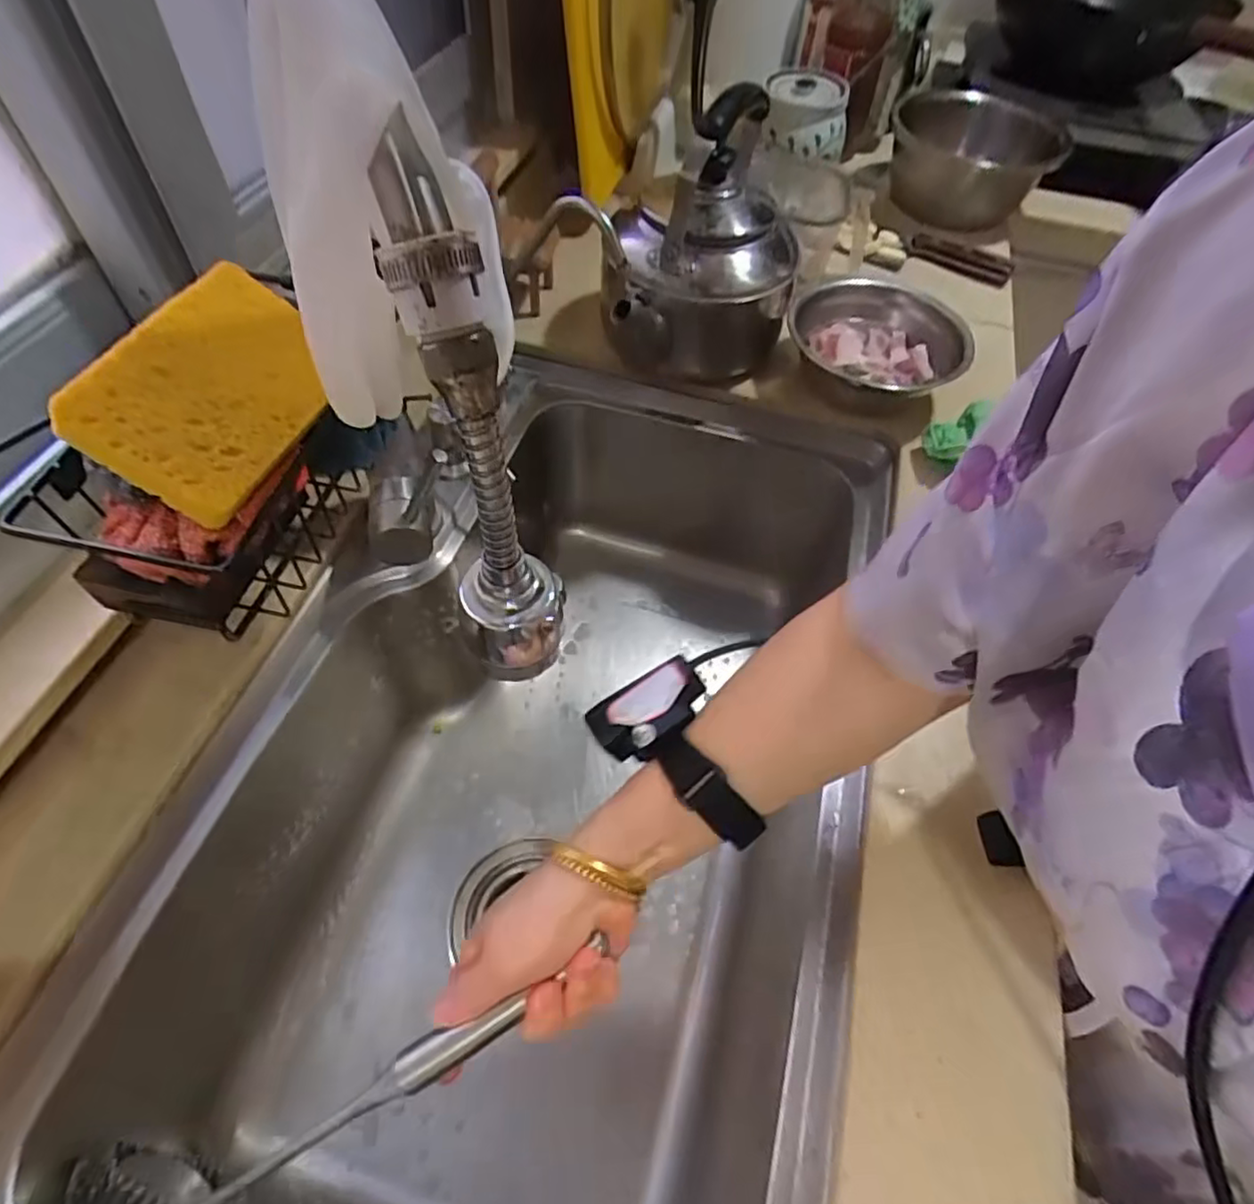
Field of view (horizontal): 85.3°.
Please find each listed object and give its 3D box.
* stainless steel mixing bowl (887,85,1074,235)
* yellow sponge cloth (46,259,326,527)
[{"bbox_3d":[0.423,-0.548,0.844,0.193,0.109,0.182,2,55,-3],"label":"stainless steel mixing bowl"},{"bbox_3d":[-0.170,-0.090,0.287,0.068,0.014,0.106,37,54,-18],"label":"yellow sponge cloth"}]

